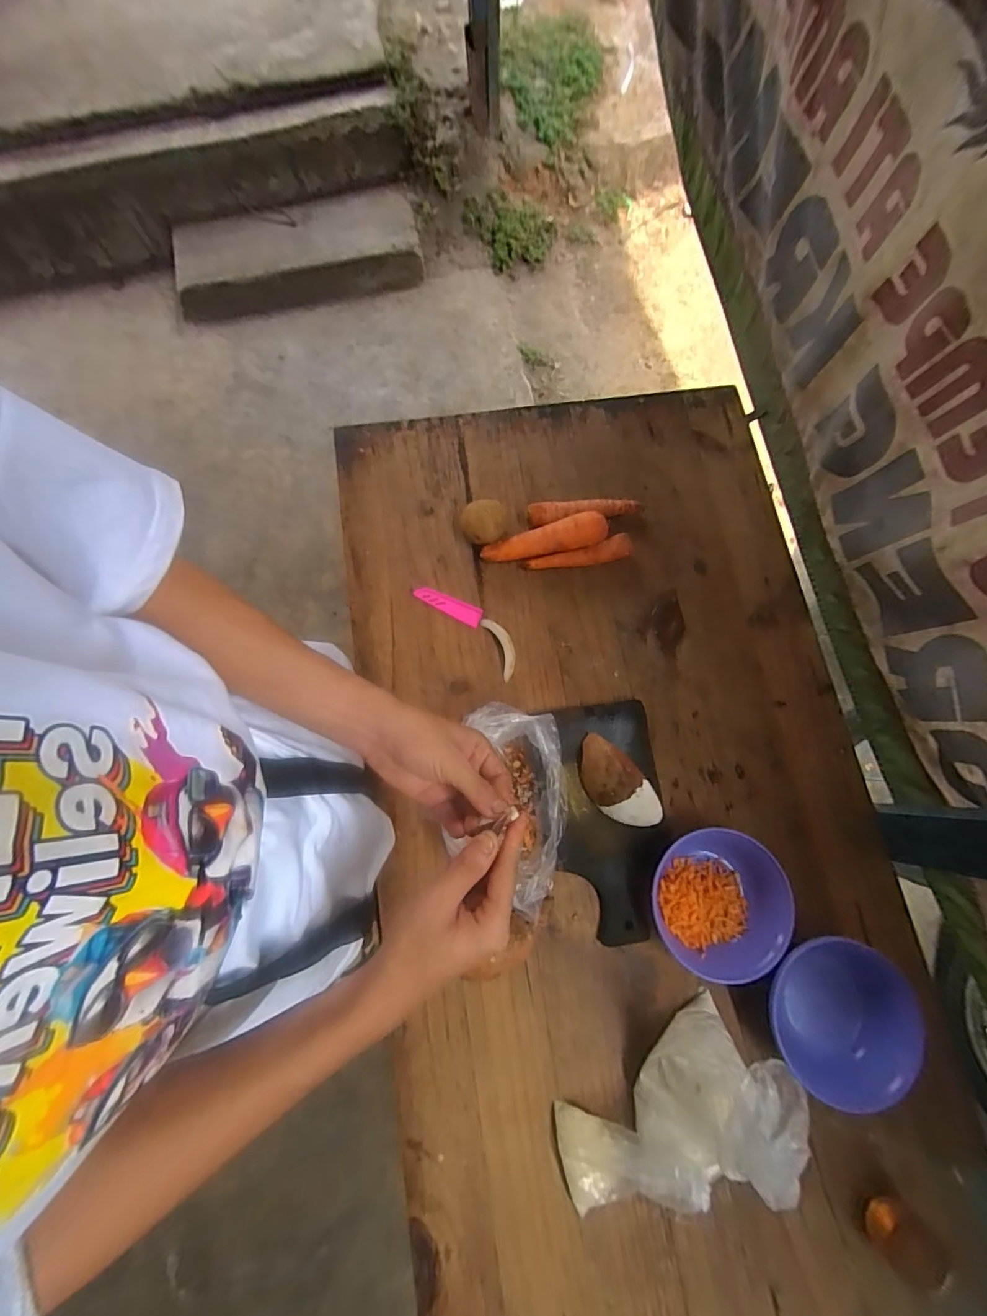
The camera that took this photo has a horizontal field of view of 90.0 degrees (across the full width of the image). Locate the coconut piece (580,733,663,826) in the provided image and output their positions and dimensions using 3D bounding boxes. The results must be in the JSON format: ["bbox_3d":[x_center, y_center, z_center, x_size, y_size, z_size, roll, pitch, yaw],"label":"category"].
[{"bbox_3d":[0.135,0.144,0.557,0.052,0.053,0.114,-36,76,-9],"label":"coconut piece"}]

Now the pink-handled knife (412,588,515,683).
[{"bbox_3d":[-0.027,-0.043,0.613,0.156,0.011,0.043,42,79,13],"label":"pink-handled knife"}]

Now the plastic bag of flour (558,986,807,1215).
[{"bbox_3d":[0.168,0.442,0.446,0.230,0.132,0.111,-30,75,-7],"label":"plastic bag of flour"}]

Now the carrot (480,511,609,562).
[{"bbox_3d":[0.065,-0.150,0.633,0.164,0.031,0.039,-14,73,-2],"label":"carrot"}]

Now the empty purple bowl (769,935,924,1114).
[{"bbox_3d":[0.360,0.372,0.520,0.138,0.056,0.149,-1,73,2],"label":"empty purple bowl"}]

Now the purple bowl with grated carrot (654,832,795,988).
[{"bbox_3d":[0.240,0.262,0.533,0.128,0.067,0.147,15,74,6],"label":"purple bowl with grated carrot"}]

